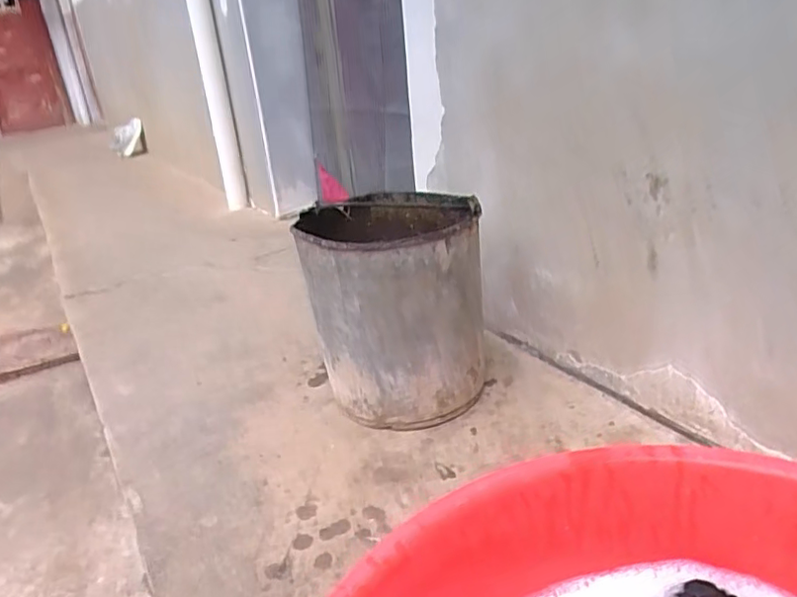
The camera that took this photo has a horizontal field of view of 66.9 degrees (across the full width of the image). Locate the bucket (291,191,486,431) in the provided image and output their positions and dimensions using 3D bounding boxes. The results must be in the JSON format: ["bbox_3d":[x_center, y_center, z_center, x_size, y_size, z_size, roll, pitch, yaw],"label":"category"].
[{"bbox_3d":[-0.008,0.021,0.985,0.252,0.321,0.252,-5,24,2],"label":"bucket"}]

